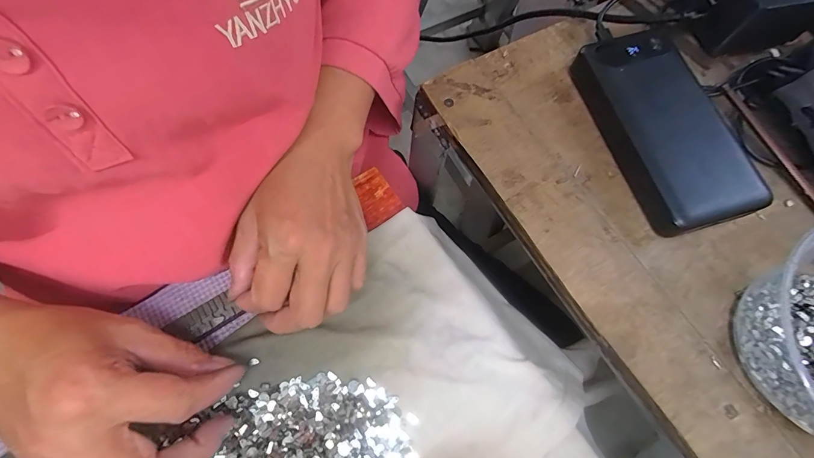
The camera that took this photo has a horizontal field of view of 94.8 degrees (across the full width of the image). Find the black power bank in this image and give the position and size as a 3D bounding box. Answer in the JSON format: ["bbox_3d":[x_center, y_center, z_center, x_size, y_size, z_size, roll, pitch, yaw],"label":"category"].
[{"bbox_3d":[0.184,-0.074,0.272,0.067,0.030,0.154,-14,71,-8],"label":"black power bank"}]

